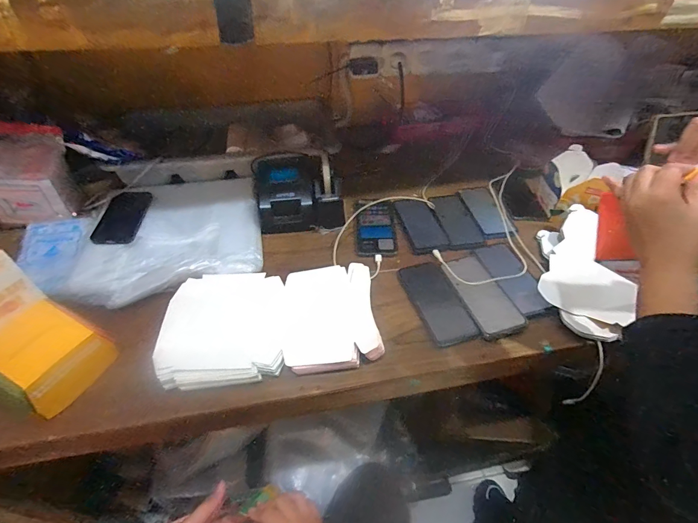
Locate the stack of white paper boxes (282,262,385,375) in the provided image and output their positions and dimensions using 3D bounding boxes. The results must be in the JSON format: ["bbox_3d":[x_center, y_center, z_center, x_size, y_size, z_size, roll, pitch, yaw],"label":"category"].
[{"bbox_3d":[-0.032,0.079,0.565,0.143,0.032,0.184,-4,46,-5],"label":"stack of white paper boxes"}]

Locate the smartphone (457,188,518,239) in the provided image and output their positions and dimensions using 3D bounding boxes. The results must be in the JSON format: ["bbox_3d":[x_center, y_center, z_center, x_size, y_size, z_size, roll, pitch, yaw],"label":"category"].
[{"bbox_3d":[0.301,-0.111,0.782,0.078,0.012,0.165,-6,46,-7],"label":"smartphone"}]

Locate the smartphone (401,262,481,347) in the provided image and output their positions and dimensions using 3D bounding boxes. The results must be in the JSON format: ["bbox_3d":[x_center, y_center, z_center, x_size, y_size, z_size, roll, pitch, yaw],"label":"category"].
[{"bbox_3d":[0.149,0.064,0.614,0.074,0.012,0.173,-13,48,-13],"label":"smartphone"}]

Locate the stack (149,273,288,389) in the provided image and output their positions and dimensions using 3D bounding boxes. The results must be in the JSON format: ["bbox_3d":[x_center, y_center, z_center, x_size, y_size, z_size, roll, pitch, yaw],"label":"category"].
[{"bbox_3d":[-0.199,0.094,0.558,0.182,0.023,0.200,-4,46,-5],"label":"stack"}]

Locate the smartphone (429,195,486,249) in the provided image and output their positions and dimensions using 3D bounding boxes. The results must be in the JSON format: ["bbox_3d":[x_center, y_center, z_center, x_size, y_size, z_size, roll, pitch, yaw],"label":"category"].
[{"bbox_3d":[0.229,-0.088,0.763,0.071,0.014,0.161,-5,46,-6],"label":"smartphone"}]

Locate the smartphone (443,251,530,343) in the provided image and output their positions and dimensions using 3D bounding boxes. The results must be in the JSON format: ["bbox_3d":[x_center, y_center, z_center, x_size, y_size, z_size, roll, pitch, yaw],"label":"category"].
[{"bbox_3d":[0.231,0.055,0.626,0.084,0.009,0.174,-12,48,-13],"label":"smartphone"}]

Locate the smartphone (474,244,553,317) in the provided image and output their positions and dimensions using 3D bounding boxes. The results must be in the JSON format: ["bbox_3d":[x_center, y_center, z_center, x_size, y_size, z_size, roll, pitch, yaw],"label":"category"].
[{"bbox_3d":[0.302,0.028,0.656,0.067,0.008,0.166,-9,47,-10],"label":"smartphone"}]

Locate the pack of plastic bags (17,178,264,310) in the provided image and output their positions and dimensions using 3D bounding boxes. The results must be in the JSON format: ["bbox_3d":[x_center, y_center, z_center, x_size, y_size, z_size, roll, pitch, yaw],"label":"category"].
[{"bbox_3d":[-0.388,-0.049,0.692,0.414,0.027,0.304,-14,48,-15],"label":"pack of plastic bags"}]

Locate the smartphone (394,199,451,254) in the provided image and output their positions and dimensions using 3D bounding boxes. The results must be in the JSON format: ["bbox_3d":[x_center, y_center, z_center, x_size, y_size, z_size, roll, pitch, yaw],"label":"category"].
[{"bbox_3d":[0.151,-0.081,0.754,0.081,0.015,0.156,-10,47,-11],"label":"smartphone"}]

